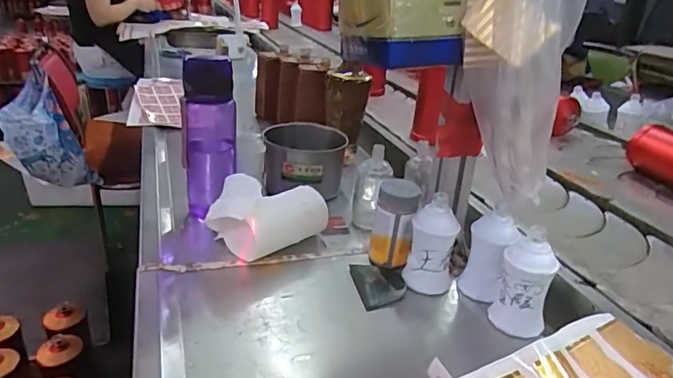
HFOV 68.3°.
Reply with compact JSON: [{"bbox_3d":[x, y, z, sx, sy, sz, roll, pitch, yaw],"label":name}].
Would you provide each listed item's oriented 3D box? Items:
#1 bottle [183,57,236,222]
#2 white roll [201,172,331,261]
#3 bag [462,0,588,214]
[{"bbox_3d":[-0.178,-0.072,0.704,0.070,0.221,0.075,-2,26,-10],"label":"bottle"},{"bbox_3d":[-0.100,0.034,0.664,0.153,0.074,0.101,-17,32,-36],"label":"white roll"},{"bbox_3d":[0.178,-0.138,0.490,0.104,0.289,0.119,11,26,17],"label":"bag"}]

